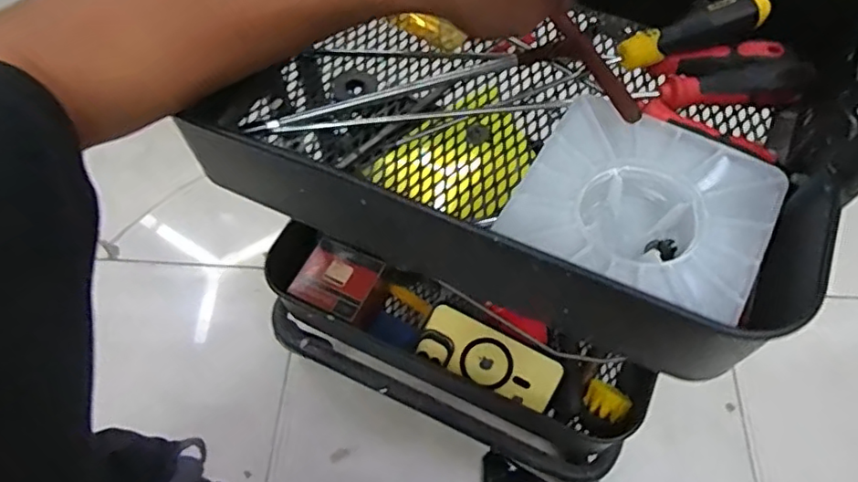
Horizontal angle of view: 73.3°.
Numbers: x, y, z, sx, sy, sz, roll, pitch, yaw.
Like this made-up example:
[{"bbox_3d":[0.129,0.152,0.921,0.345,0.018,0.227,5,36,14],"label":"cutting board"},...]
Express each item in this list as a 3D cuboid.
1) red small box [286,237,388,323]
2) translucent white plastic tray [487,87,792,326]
[{"bbox_3d":[-0.097,0.038,0.620,0.080,0.021,0.077,26,65,16],"label":"red small box"},{"bbox_3d":[0.142,-0.020,0.388,0.147,0.041,0.122,28,66,17],"label":"translucent white plastic tray"}]

